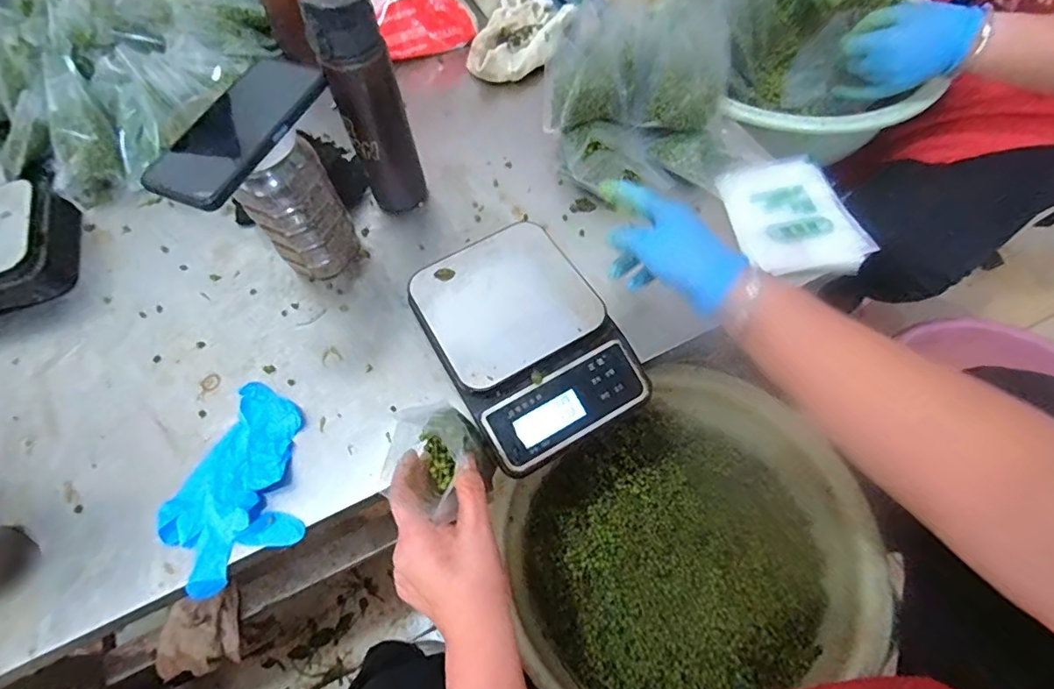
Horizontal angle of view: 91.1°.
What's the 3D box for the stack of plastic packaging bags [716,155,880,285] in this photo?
[{"bbox_3d":[0.280,-0.133,0.550,0.116,0.018,0.151,-14,62,-3],"label":"stack of plastic packaging bags"}]

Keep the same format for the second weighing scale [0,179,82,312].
[{"bbox_3d":[-0.632,-0.091,0.576,0.209,0.059,0.147,-23,63,-8],"label":"second weighing scale"}]

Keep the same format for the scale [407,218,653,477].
[{"bbox_3d":[-0.005,-0.008,0.478,0.152,0.055,0.213,-29,64,-11],"label":"scale"}]

